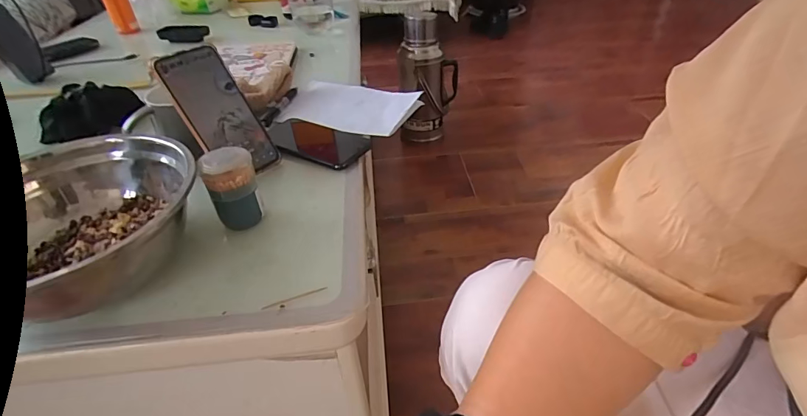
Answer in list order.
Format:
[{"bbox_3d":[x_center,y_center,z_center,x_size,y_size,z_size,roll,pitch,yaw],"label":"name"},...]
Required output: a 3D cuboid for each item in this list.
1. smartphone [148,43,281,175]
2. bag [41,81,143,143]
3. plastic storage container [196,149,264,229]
[{"bbox_3d":[-0.214,-0.109,0.487,0.077,0.156,0.009,-40,17,-36],"label":"smartphone"},{"bbox_3d":[-0.452,-0.138,0.609,0.093,0.061,0.130,30,49,34],"label":"bag"},{"bbox_3d":[-0.169,-0.019,0.421,0.045,0.073,0.047,-17,41,-16],"label":"plastic storage container"}]

